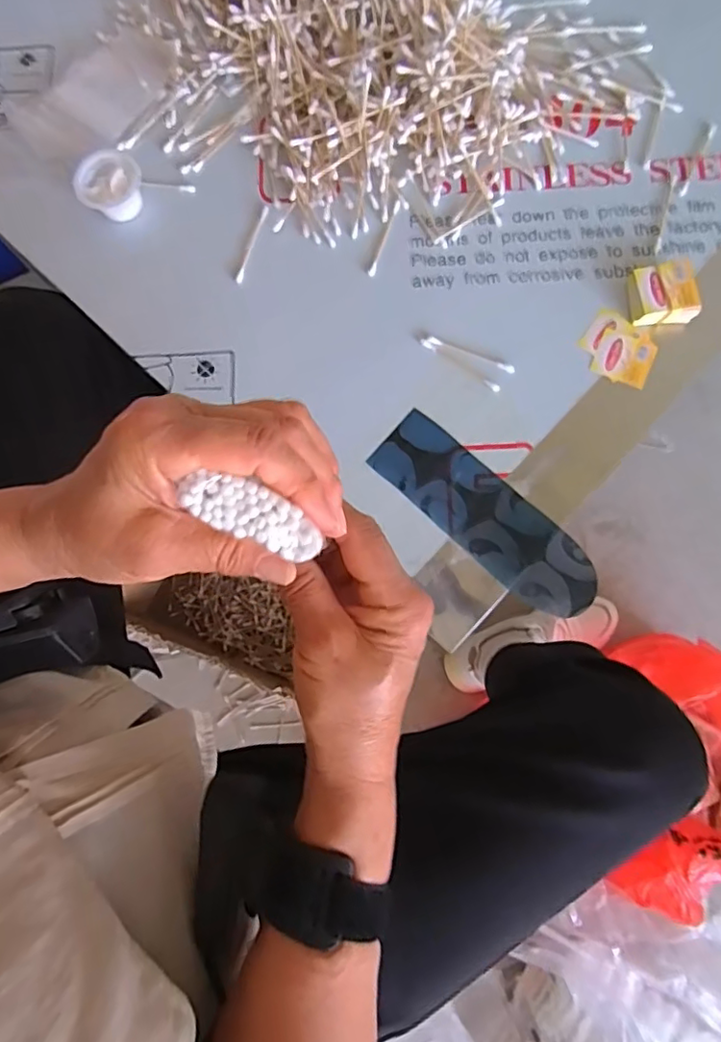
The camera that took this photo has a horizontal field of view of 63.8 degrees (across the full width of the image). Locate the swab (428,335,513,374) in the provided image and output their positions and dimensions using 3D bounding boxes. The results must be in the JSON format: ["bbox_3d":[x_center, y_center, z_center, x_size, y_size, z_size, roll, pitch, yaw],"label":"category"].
[{"bbox_3d":[0.089,-0.133,0.462,0.072,0.004,0.007,23,80,6],"label":"swab"}]

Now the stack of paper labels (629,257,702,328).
[{"bbox_3d":[0.238,-0.180,0.455,0.048,0.023,0.047,-4,79,1],"label":"stack of paper labels"}]

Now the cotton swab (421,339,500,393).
[{"bbox_3d":[0.079,-0.124,0.460,0.073,0.004,0.006,34,81,8],"label":"cotton swab"}]

